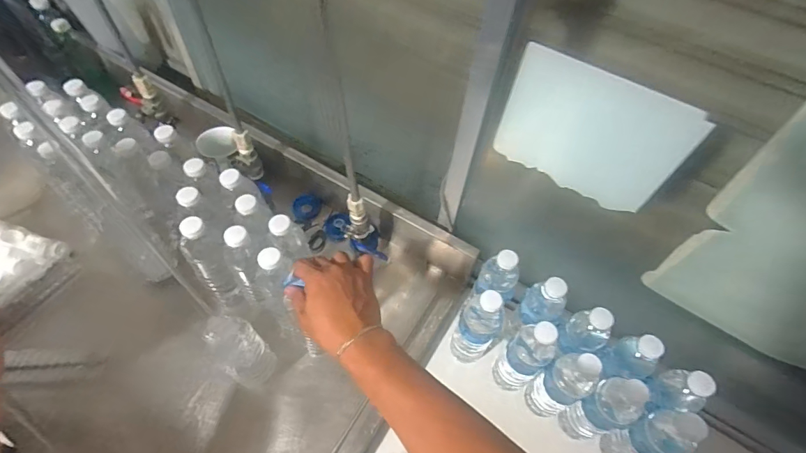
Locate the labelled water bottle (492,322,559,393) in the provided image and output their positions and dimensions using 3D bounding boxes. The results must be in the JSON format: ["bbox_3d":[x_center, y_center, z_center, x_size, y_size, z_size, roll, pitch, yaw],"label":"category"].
[{"bbox_3d":[0.190,0.209,0.653,0.067,0.203,0.065,2,55,-4],"label":"labelled water bottle"}]

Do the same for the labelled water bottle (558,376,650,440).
[{"bbox_3d":[0.293,0.276,0.618,0.061,0.197,0.064,2,55,-4],"label":"labelled water bottle"}]

